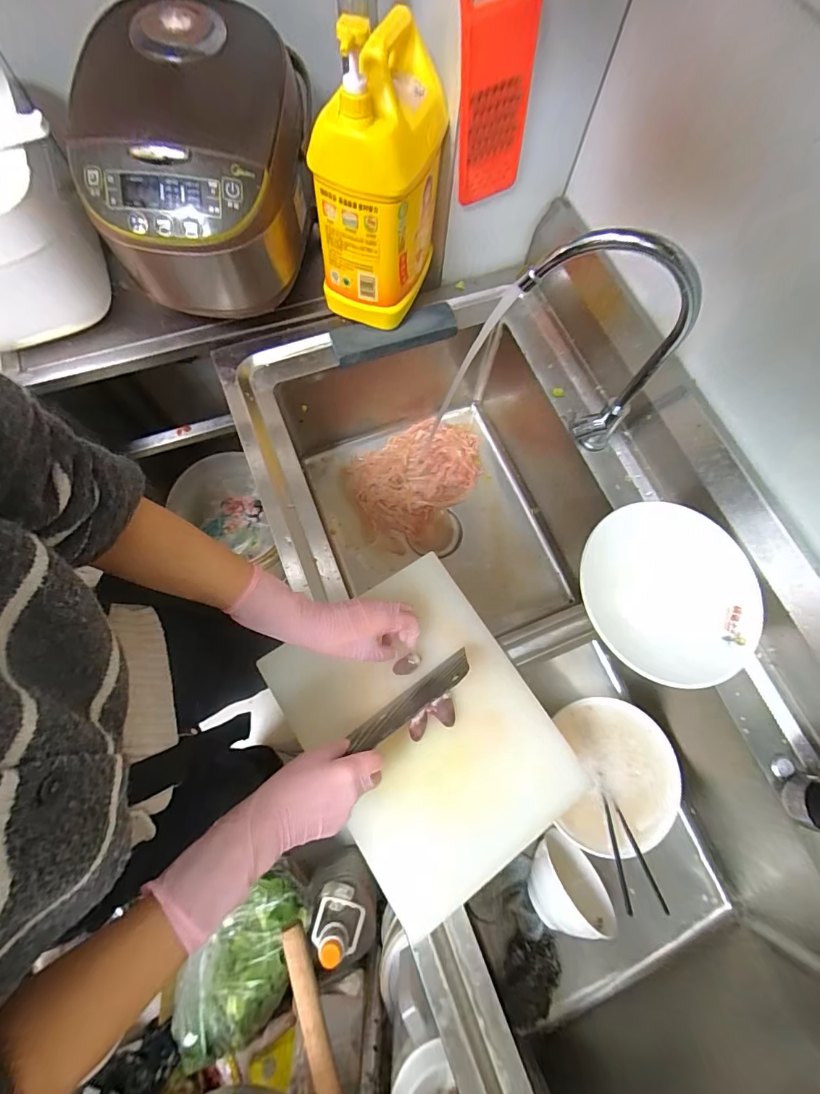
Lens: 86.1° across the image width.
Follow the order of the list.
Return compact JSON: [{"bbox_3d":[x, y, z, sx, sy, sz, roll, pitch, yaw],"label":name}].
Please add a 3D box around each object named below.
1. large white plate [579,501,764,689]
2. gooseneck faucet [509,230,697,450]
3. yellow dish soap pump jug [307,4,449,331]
[{"bbox_3d":[0.340,0.054,0.564,0.229,0.030,0.222,0,72,-2],"label":"large white plate"},{"bbox_3d":[0.216,-0.239,0.556,0.195,0.298,0.052,24,73,6],"label":"gooseneck faucet"},{"bbox_3d":[-0.037,-0.476,0.581,0.126,0.260,0.194,19,73,4],"label":"yellow dish soap pump jug"}]

